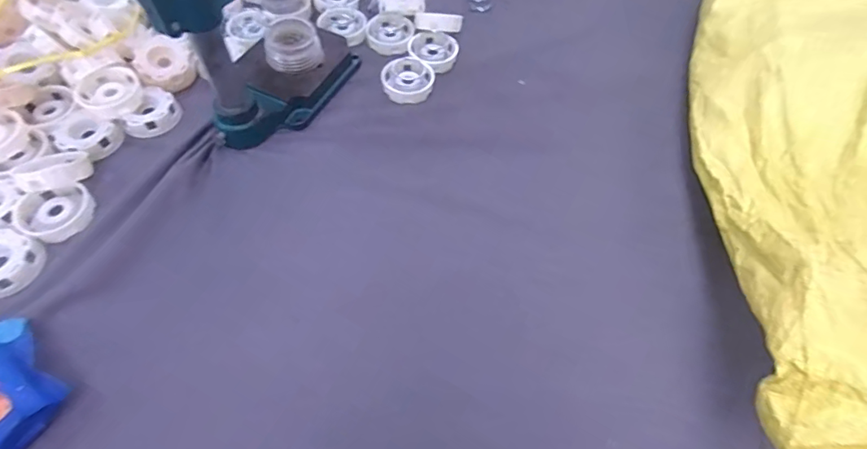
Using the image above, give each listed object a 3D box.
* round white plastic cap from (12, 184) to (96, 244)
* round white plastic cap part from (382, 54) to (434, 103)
[{"bbox_3d":[-0.372,-0.014,0.447,0.058,0.018,0.062,2,58,-3],"label":"round white plastic cap"},{"bbox_3d":[-0.032,-0.186,0.572,0.063,0.024,0.065,2,58,-3],"label":"round white plastic cap part"}]

